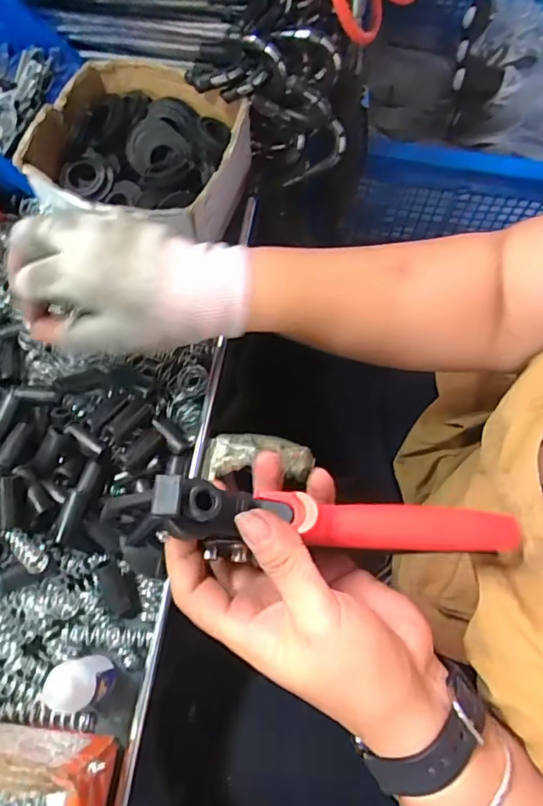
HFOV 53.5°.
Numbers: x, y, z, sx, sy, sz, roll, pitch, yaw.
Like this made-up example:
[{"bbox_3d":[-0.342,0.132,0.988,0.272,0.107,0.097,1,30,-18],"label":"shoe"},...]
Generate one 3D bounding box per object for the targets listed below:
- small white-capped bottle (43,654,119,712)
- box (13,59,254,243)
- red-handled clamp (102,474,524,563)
[{"bbox_3d":[-0.106,0.158,0.307,0.022,0.063,0.025,-15,68,-7],"label":"small white-capped bottle"},{"bbox_3d":[-0.101,-0.197,0.435,0.155,0.067,0.153,18,68,6],"label":"box"},{"bbox_3d":[0.027,0.060,0.265,0.204,0.025,0.031,7,66,-17],"label":"red-handled clamp"}]

